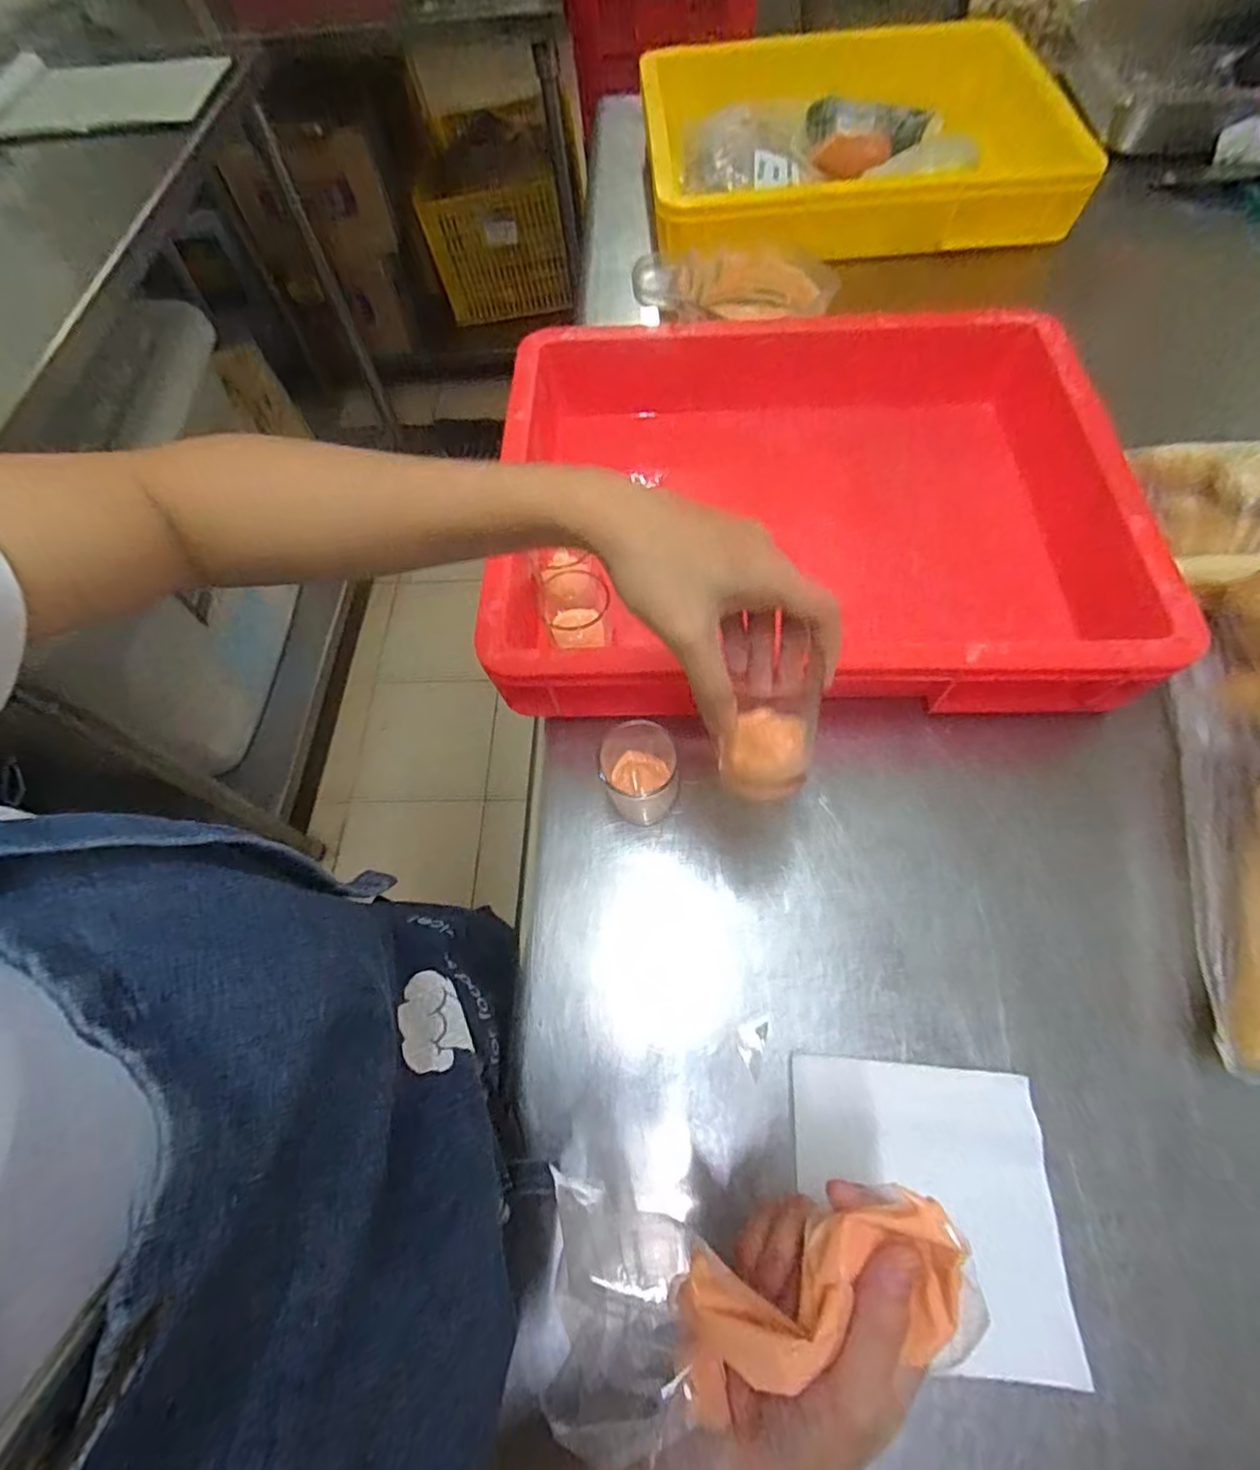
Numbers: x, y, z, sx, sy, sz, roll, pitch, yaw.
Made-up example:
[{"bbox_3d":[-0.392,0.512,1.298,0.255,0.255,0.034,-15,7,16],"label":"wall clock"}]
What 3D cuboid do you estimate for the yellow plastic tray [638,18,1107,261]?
[{"bbox_3d":[0.252,-0.690,0.731,0.468,0.077,0.365,-6,64,1],"label":"yellow plastic tray"}]

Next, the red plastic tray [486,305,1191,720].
[{"bbox_3d":[0.131,-0.184,0.491,0.438,0.075,0.361,0,64,5],"label":"red plastic tray"}]

